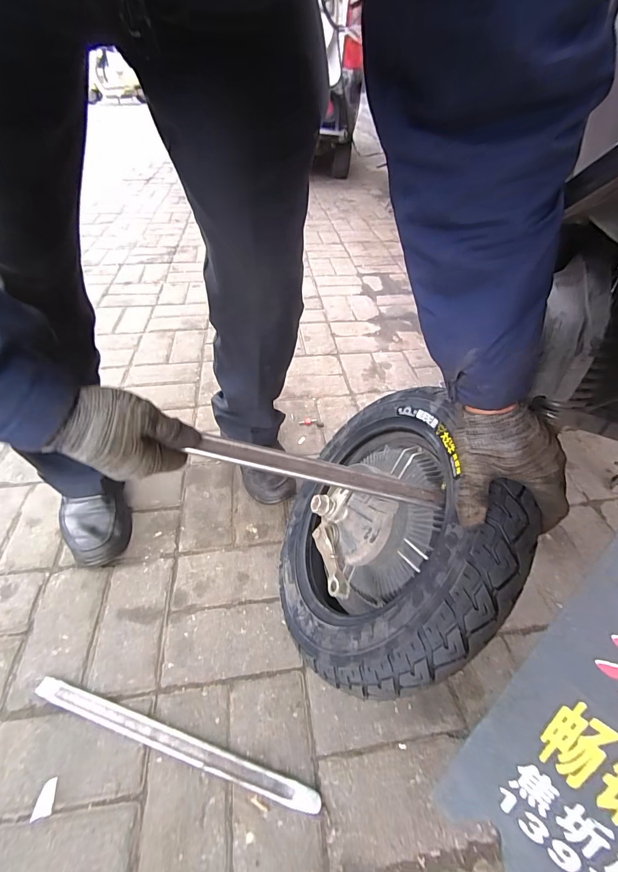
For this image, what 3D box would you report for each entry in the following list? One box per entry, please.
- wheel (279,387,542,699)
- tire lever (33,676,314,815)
[{"bbox_3d":[0.083,0.114,0.473,0.150,0.336,0.355,19,34,-21],"label":"wheel"},{"bbox_3d":[-0.175,0.376,0.457,0.381,0.013,0.021,12,45,13],"label":"tire lever"}]

